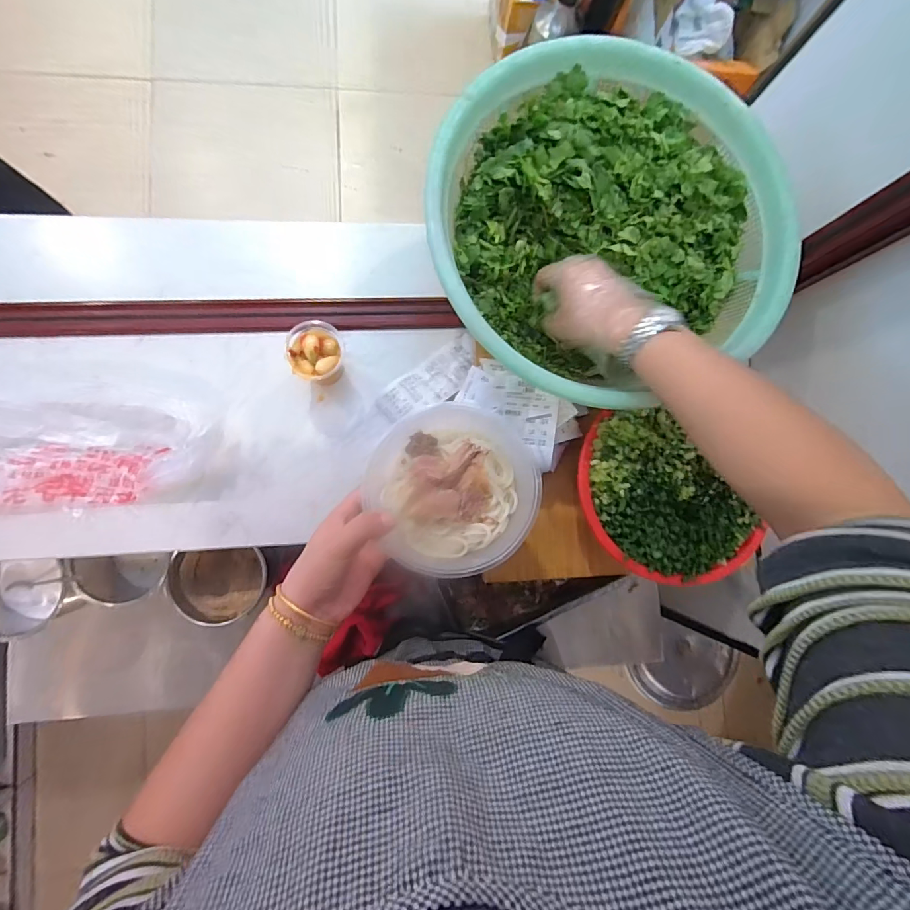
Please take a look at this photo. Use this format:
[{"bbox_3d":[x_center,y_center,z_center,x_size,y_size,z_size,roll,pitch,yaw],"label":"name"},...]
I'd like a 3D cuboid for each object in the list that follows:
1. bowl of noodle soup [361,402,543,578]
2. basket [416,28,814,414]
[{"bbox_3d":[0.001,0.022,0.408,0.160,0.074,0.146,1,85,-6],"label":"bowl of noodle soup"},{"bbox_3d":[0.143,-0.220,0.465,0.334,0.123,0.313,-6,86,-7],"label":"basket"}]

